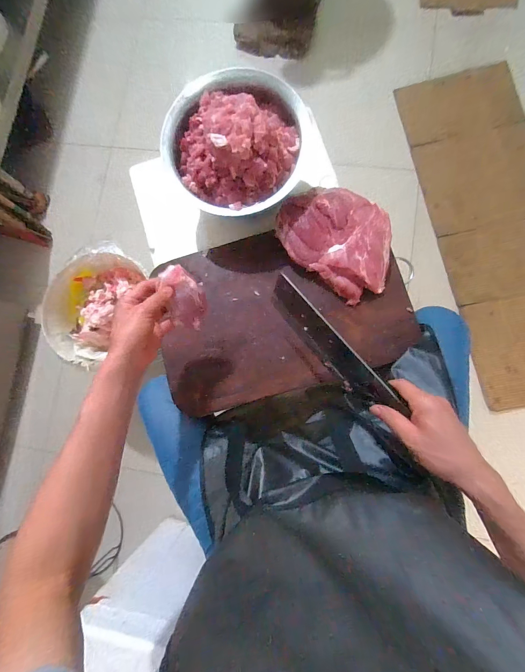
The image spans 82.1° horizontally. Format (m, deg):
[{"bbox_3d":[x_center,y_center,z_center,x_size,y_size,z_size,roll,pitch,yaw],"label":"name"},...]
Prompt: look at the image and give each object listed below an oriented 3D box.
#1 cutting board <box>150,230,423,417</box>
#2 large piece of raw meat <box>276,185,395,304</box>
[{"bbox_3d":[0.031,-0.054,0.594,0.471,0.032,0.319,-16,82,4],"label":"cutting board"},{"bbox_3d":[0.142,-0.189,0.562,0.232,0.047,0.164,37,88,9],"label":"large piece of raw meat"}]

